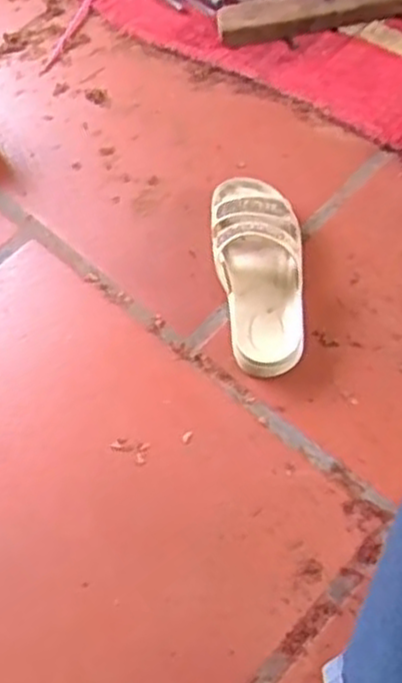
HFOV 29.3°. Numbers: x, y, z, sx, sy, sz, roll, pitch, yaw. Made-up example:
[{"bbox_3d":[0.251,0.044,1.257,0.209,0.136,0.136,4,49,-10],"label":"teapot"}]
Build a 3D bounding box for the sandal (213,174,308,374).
[{"bbox_3d":[0.058,-0.076,0.795,0.094,0.076,0.229,-4,62,6],"label":"sandal"}]

